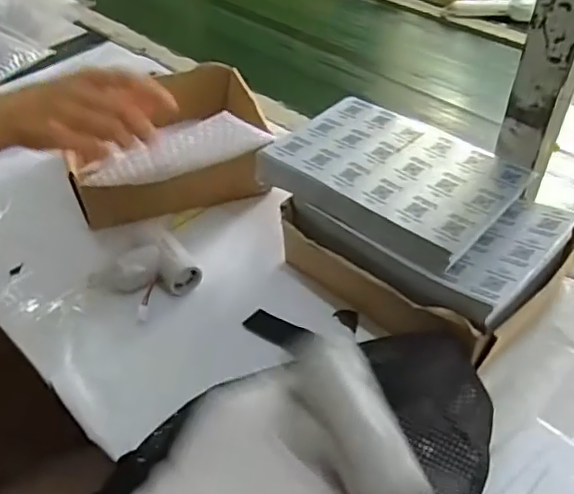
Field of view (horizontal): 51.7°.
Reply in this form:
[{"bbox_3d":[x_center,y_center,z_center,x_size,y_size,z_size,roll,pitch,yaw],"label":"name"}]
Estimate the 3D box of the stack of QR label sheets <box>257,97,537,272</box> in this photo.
[{"bbox_3d":[0.092,-0.063,0.531,0.208,0.040,0.141,33,52,30],"label":"stack of QR label sheets"}]

